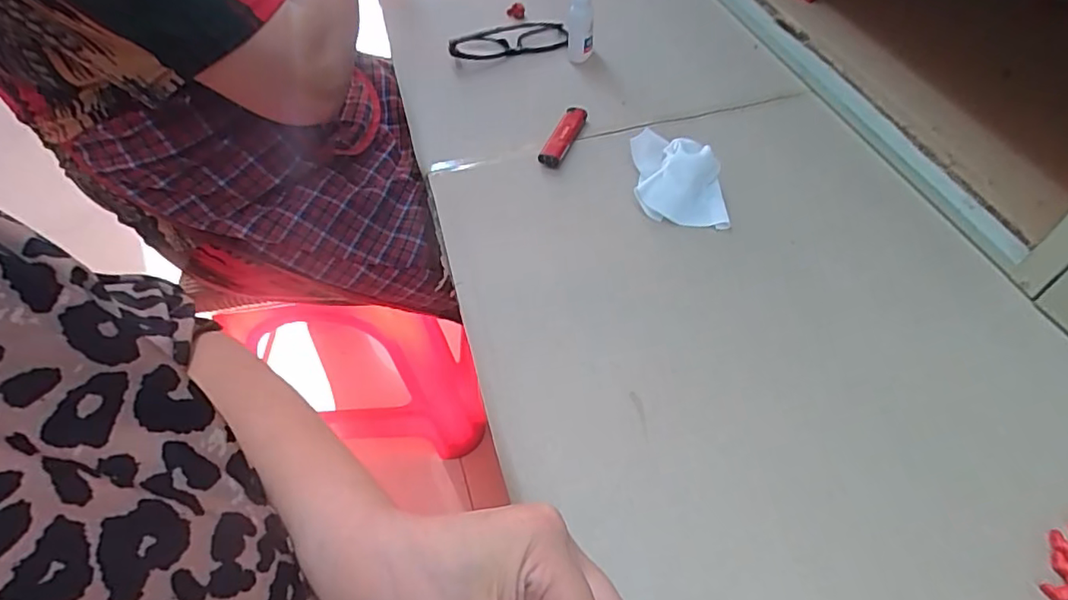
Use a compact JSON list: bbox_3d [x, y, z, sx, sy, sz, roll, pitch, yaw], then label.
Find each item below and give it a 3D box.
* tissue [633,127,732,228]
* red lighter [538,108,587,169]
[{"bbox_3d":[0.111,-0.097,0.441,0.066,0.033,0.080,0,53,5],"label":"tissue"},{"bbox_3d":[0.026,-0.142,0.491,0.016,0.015,0.077,17,54,16],"label":"red lighter"}]

